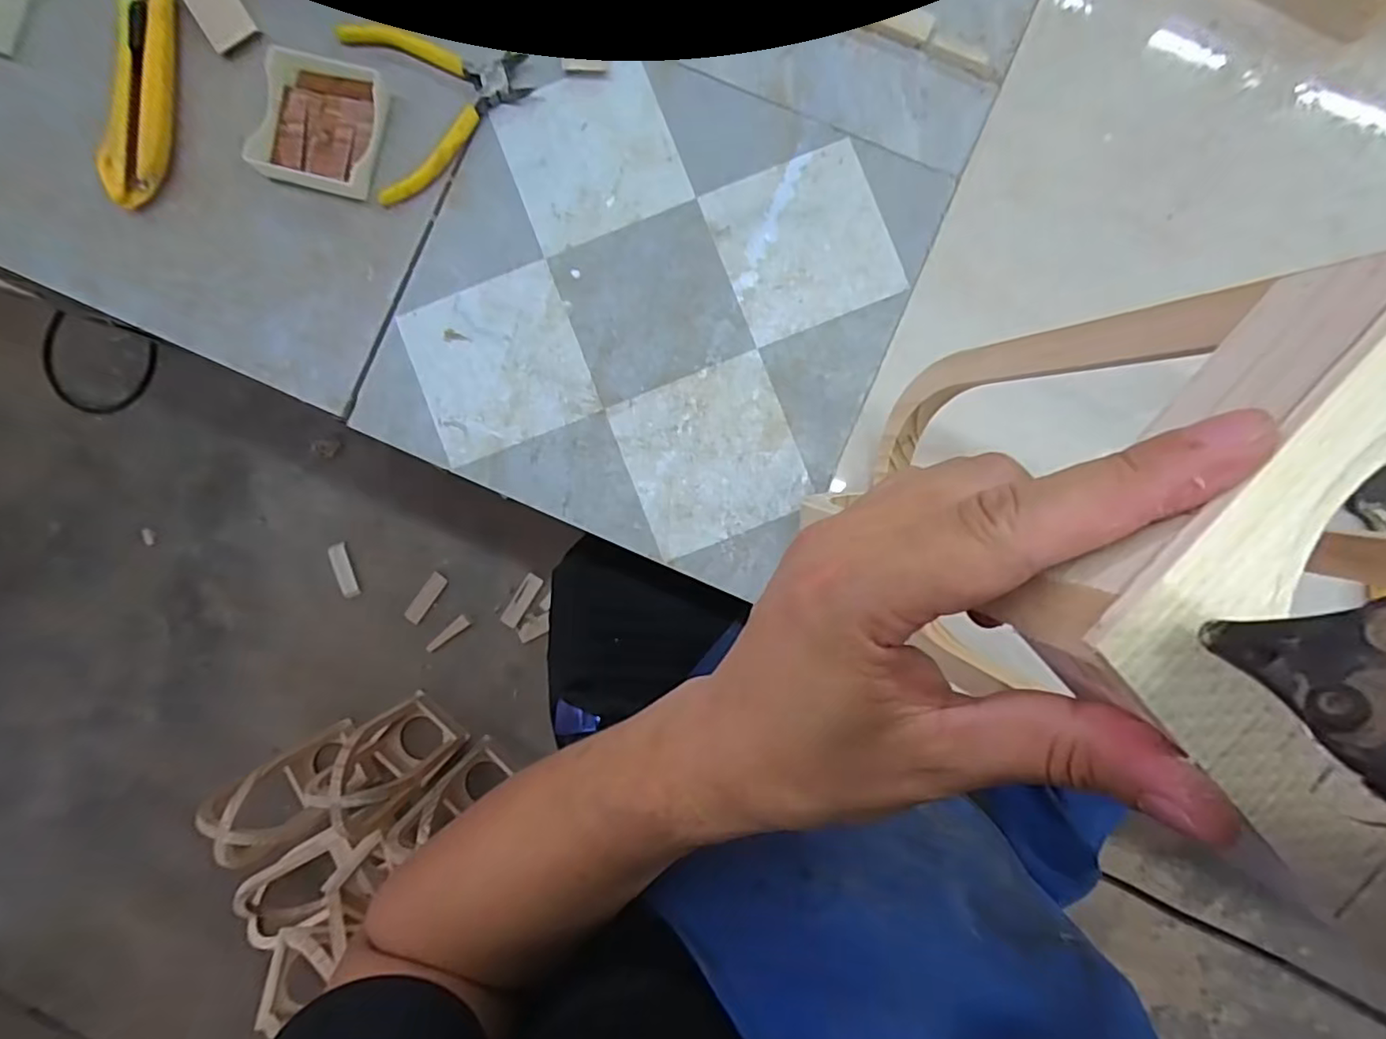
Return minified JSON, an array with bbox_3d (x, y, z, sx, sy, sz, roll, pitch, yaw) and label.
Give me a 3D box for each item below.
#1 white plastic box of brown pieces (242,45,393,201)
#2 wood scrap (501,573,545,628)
[{"bbox_3d":[-0.236,-0.249,0.391,0.079,0.012,0.080,18,89,1],"label":"white plastic box of brown pieces"},{"bbox_3d":[-0.305,0.145,1.101,0.031,0.007,0.099,31,89,1],"label":"wood scrap"}]

